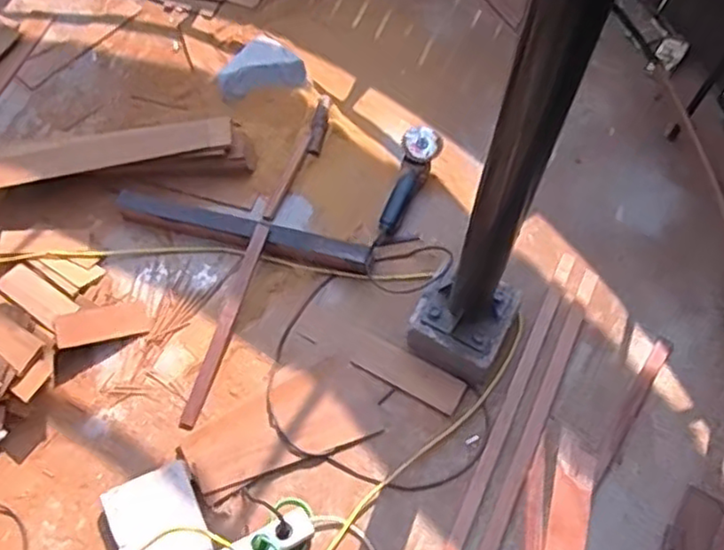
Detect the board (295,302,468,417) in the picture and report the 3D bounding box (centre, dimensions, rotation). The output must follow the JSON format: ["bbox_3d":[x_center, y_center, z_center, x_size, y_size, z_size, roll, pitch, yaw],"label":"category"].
[{"bbox_3d":[0.036,0.181,1.483,0.395,0.022,0.081,28,68,13],"label":"board"}]

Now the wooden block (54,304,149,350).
[{"bbox_3d":[-0.594,0.115,1.524,0.186,0.021,0.078,-11,65,-26],"label":"wooden block"}]

